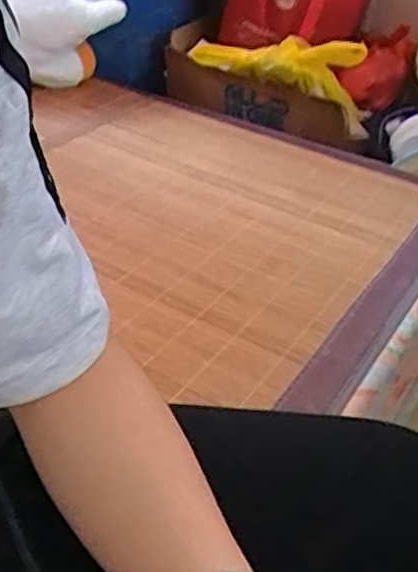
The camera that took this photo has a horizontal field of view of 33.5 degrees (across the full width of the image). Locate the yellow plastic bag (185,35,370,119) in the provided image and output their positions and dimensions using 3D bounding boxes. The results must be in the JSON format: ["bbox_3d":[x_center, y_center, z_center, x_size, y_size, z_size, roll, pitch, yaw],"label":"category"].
[{"bbox_3d":[0.102,-0.364,1.118,0.289,0.092,0.042,18,37,15],"label":"yellow plastic bag"}]

